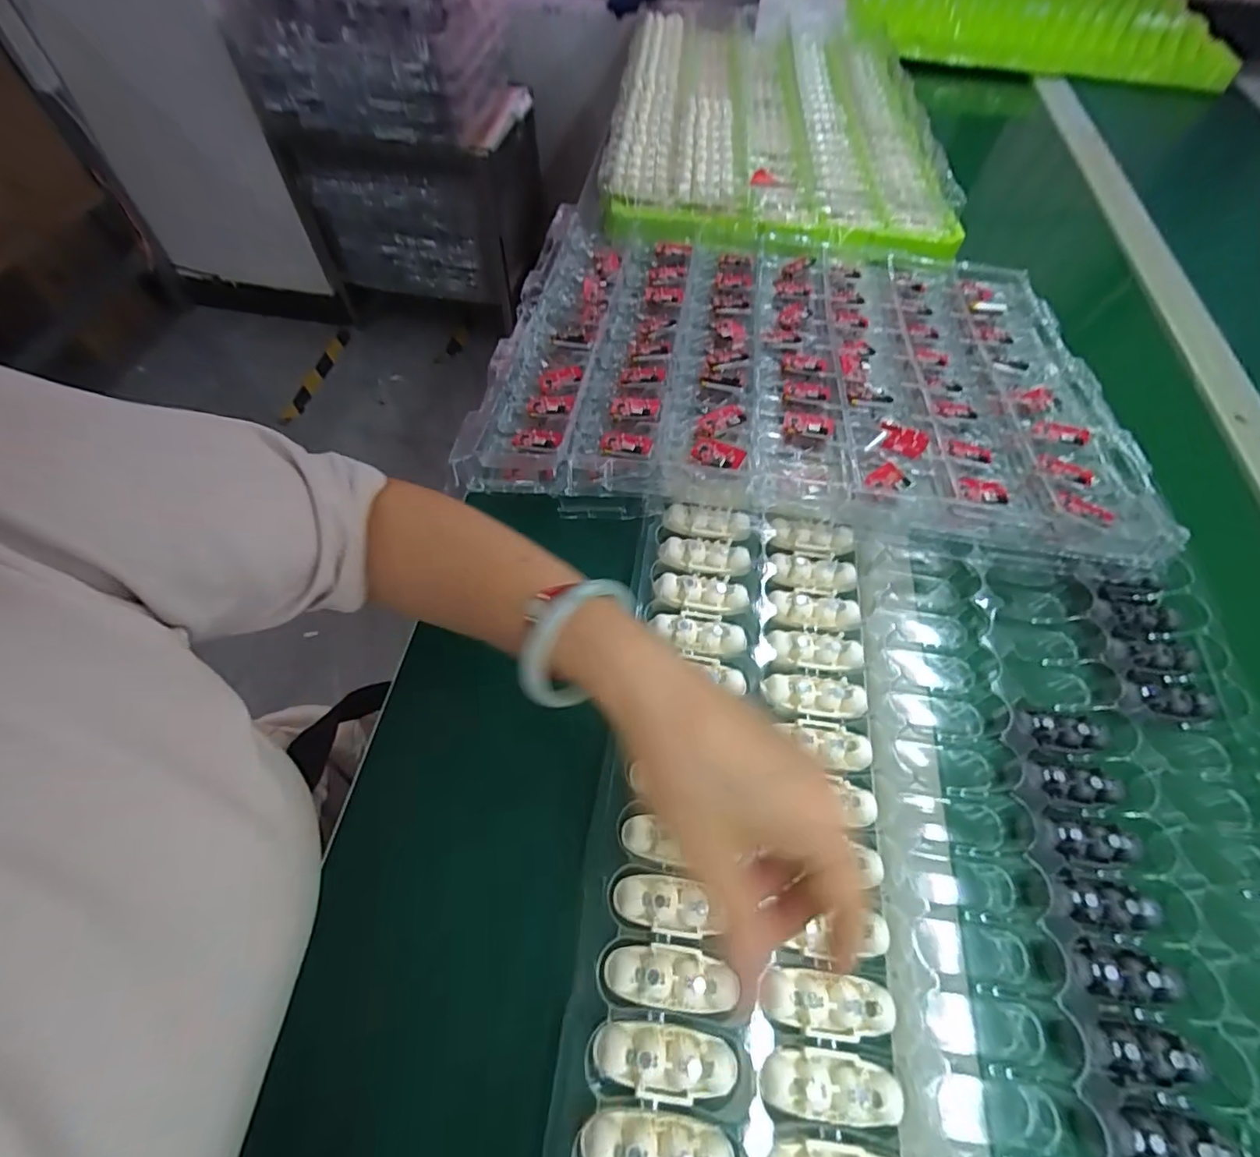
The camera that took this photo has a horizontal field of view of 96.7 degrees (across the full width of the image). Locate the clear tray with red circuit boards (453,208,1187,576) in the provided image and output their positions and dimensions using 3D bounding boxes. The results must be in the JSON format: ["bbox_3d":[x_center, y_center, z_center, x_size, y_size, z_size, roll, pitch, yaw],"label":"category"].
[{"bbox_3d":[0.139,-0.195,0.472,0.477,0.049,0.375,9,56,0],"label":"clear tray with red circuit boards"}]

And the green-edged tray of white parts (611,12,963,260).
[{"bbox_3d":[0.190,-0.618,0.747,0.387,0.048,0.652,6,56,-2],"label":"green-edged tray of white parts"}]

